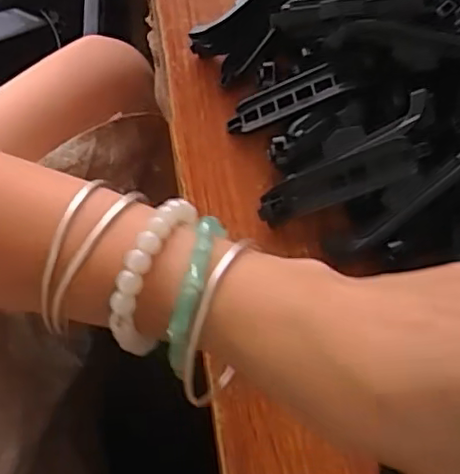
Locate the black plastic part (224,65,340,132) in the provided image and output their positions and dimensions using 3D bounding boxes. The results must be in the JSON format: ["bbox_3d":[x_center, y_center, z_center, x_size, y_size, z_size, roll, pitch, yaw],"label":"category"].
[{"bbox_3d":[0.025,-0.065,0.291,0.055,0.004,0.018,-21,68,19],"label":"black plastic part"}]

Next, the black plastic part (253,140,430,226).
[{"bbox_3d":[0.048,-0.025,0.266,0.073,0.006,0.017,-21,69,11],"label":"black plastic part"}]

